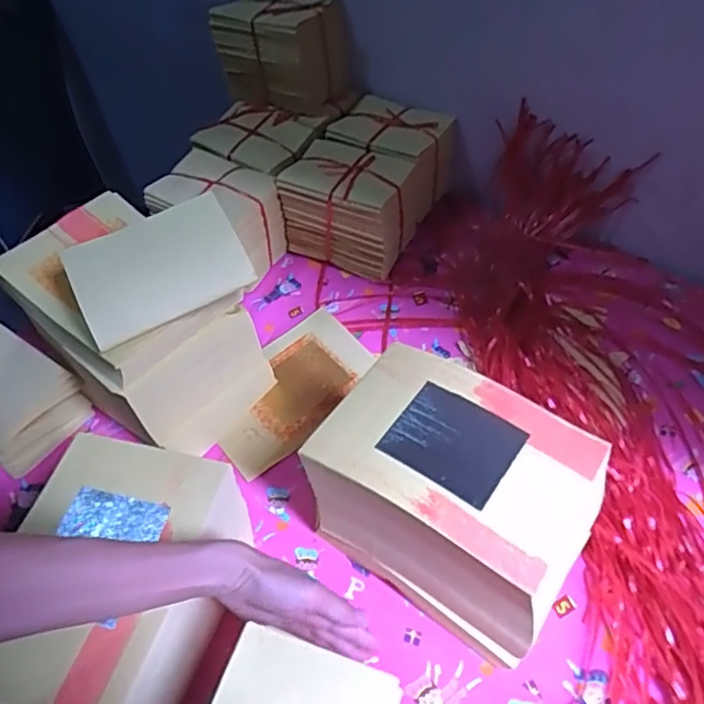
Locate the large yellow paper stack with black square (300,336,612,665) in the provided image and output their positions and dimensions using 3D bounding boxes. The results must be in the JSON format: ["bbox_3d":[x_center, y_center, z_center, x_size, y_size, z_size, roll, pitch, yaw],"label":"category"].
[{"bbox_3d":[0.090,0.135,0.582,0.242,0.169,0.170,26,58,24],"label":"large yellow paper stack with black square"}]

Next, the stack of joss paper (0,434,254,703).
[{"bbox_3d":[-0.205,0.213,0.546,0.181,0.137,0.231,15,54,17],"label":"stack of joss paper"}]

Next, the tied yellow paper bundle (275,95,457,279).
[{"bbox_3d":[0.027,-0.243,0.895,0.165,0.139,0.226,20,56,20],"label":"tied yellow paper bundle"}]

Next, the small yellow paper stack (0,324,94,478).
[{"bbox_3d":[-0.422,0.052,0.741,0.180,0.069,0.126,26,59,24],"label":"small yellow paper stack"}]

